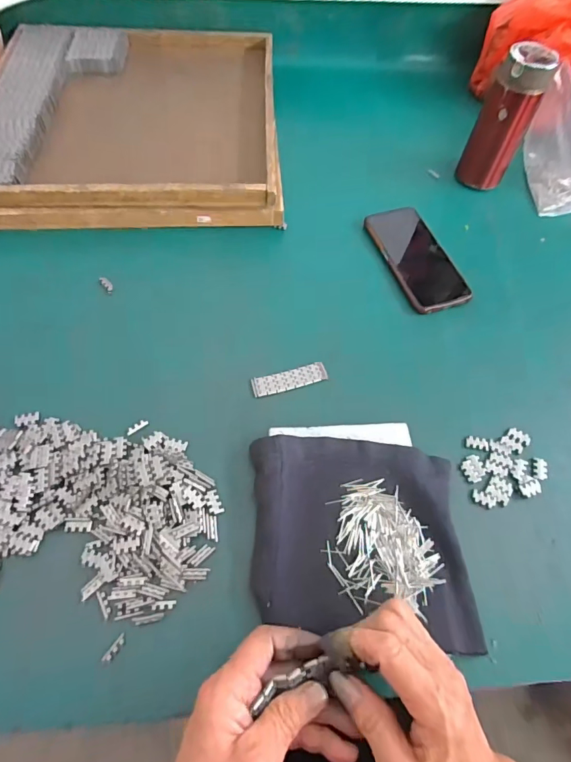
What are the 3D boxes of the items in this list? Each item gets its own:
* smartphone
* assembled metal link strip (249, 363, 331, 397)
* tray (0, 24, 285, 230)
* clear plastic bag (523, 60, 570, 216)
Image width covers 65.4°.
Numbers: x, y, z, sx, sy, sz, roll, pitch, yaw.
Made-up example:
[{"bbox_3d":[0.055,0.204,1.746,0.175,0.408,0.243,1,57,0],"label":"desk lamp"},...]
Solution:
[{"bbox_3d":[0.166,-0.155,0.560,0.074,0.007,0.157,-21,70,-7],"label":"smartphone"},{"bbox_3d":[0.005,-0.001,0.470,0.080,0.004,0.023,-14,63,-11],"label":"assembled metal link strip"},{"bbox_3d":[-0.221,-0.377,0.646,0.411,0.066,0.397,-2,61,-5],"label":"tray"},{"bbox_3d":[0.425,-0.325,0.624,0.127,0.111,0.146,2,61,-3],"label":"clear plastic bag"}]

